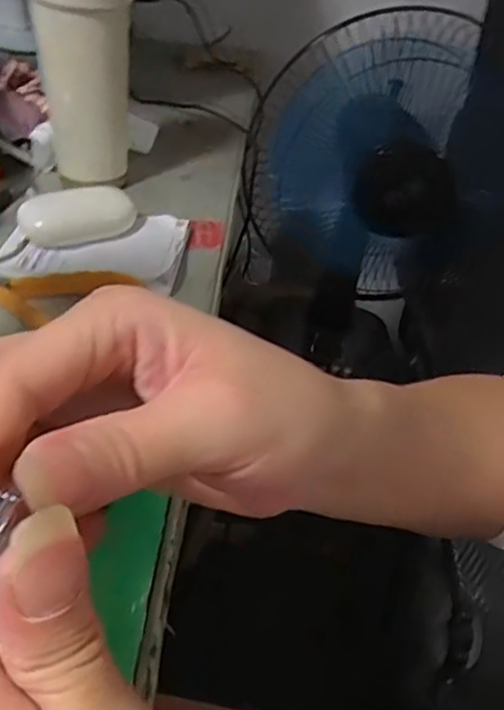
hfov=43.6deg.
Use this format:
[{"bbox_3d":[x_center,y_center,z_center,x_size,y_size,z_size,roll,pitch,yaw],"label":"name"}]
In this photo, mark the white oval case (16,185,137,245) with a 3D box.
[{"bbox_3d":[-0.147,-0.117,0.534,0.092,0.032,0.039,-17,45,-27],"label":"white oval case"}]

